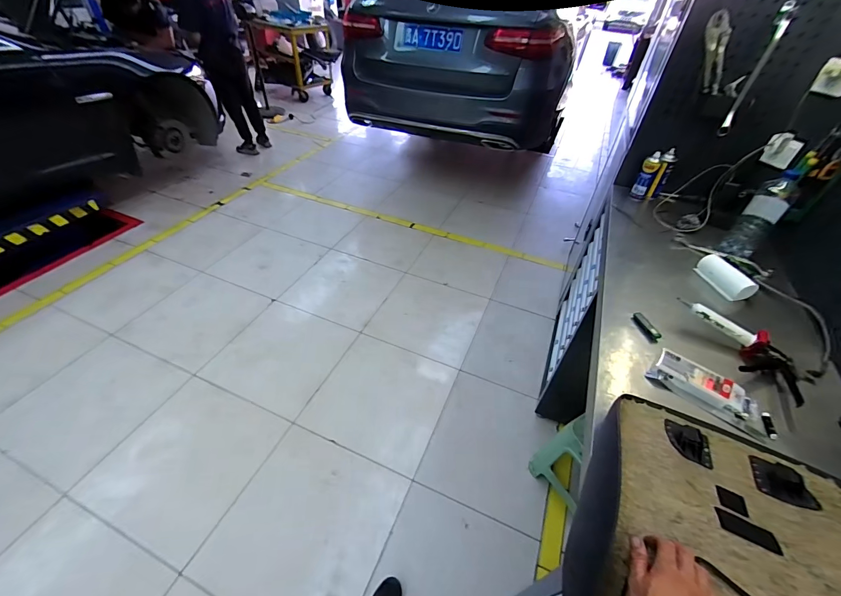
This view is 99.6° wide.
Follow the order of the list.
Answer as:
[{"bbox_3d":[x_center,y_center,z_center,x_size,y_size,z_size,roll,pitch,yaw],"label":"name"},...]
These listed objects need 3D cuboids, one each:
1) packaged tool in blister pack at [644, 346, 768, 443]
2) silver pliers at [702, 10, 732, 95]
[{"bbox_3d":[0.672,0.218,0.832,0.239,0.061,0.100,33,51,27],"label":"packaged tool in blister pack"},{"bbox_3d":[0.911,-0.753,1.096,0.056,0.217,0.021,10,42,41],"label":"silver pliers"}]

